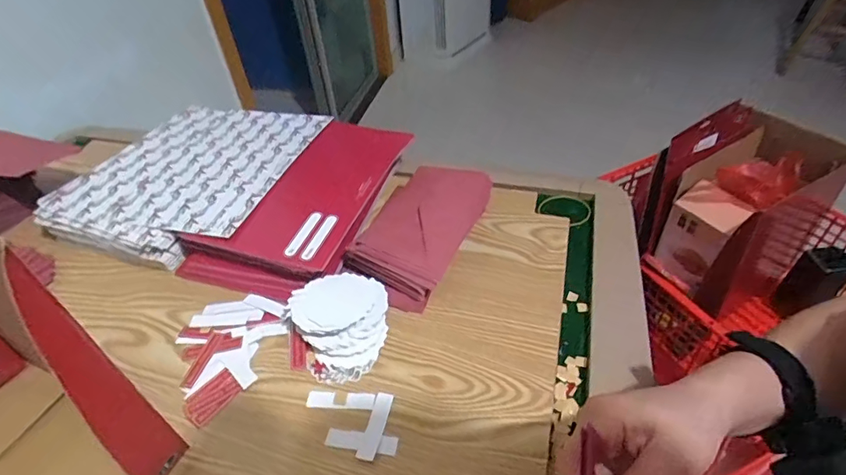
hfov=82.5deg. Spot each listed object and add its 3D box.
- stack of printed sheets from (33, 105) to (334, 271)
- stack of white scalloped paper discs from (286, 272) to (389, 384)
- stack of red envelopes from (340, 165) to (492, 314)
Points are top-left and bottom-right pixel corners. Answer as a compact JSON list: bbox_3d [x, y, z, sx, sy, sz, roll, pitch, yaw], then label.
[{"bbox_3d":[-0.281,-0.072,0.611,0.240,0.058,0.265,12,46,16],"label":"stack of printed sheets"},{"bbox_3d":[-0.074,0.079,0.458,0.088,0.034,0.100,-21,46,-16],"label":"stack of white scalloped paper discs"},{"bbox_3d":[0.001,-0.018,0.543,0.097,0.046,0.200,16,48,20],"label":"stack of red envelopes"}]

